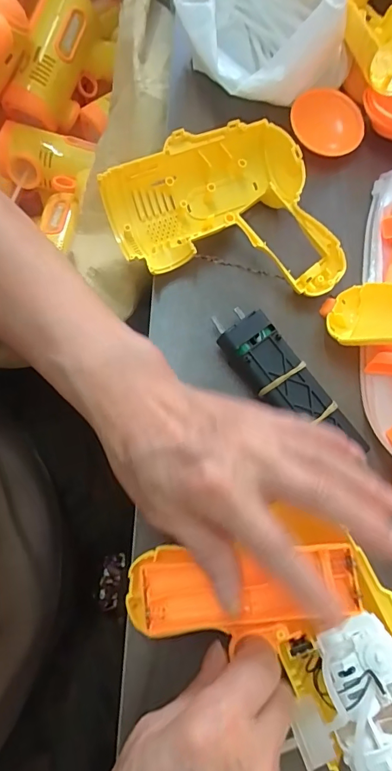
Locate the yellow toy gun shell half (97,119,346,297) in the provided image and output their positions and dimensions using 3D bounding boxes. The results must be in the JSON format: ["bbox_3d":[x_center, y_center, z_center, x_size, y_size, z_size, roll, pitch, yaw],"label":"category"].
[{"bbox_3d":[0.019,-0.104,0.287,0.134,0.035,0.121,-21,78,-9],"label":"yellow toy gun shell half"}]

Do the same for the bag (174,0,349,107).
[{"bbox_3d":[0.048,-0.267,0.307,0.111,0.065,0.115,-25,78,-9],"label":"bag"}]

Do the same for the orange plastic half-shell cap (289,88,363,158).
[{"bbox_3d":[0.097,-0.195,0.320,0.053,0.015,0.045,19,75,2],"label":"orange plastic half-shell cap"}]

